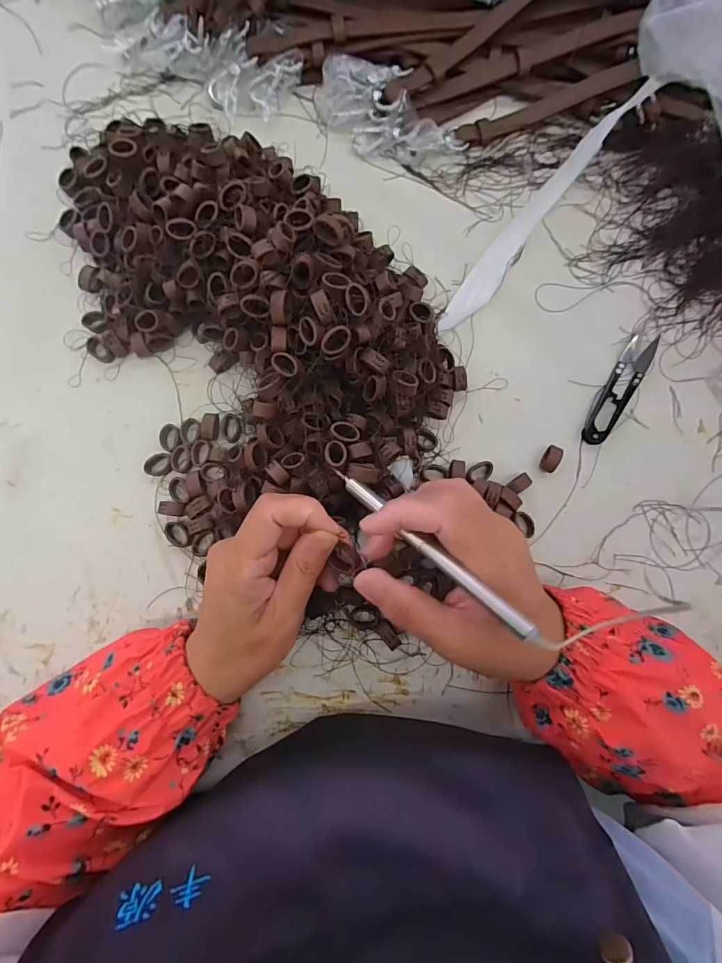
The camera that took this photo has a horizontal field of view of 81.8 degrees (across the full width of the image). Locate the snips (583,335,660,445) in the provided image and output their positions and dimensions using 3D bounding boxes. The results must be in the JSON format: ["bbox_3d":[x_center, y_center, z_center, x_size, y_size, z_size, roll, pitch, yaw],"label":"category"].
[{"bbox_3d":[0.203,-0.072,0.329,0.021,0.008,0.095,32,84,2],"label":"snips"}]

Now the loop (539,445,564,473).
[{"bbox_3d":[0.147,-0.017,0.322,0.011,0.013,0.020,31,84,2],"label":"loop"}]

